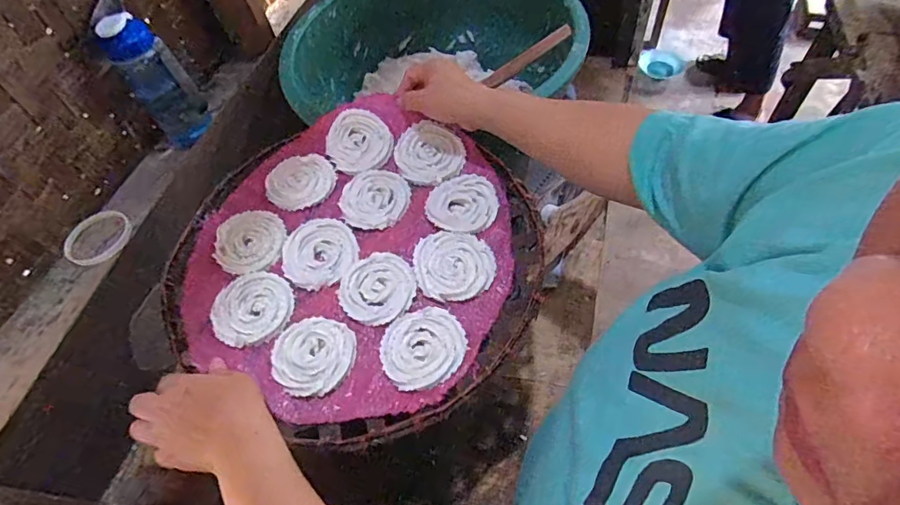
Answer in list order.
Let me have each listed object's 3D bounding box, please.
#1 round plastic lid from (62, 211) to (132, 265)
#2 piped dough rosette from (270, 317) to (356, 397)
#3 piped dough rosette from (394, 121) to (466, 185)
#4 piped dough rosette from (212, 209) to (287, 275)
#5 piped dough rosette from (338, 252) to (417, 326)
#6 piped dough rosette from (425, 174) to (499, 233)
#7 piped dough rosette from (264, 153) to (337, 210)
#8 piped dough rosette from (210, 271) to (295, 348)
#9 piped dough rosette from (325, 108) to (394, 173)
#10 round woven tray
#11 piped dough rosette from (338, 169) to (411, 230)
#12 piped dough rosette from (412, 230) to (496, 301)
[{"bbox_3d":[-0.490,-0.022,0.698,0.090,0.013,0.089,-3,57,4],"label":"round plastic lid"},{"bbox_3d":[-0.126,0.092,0.454,0.074,0.004,0.071,-2,56,3],"label":"piped dough rosette"},{"bbox_3d":[-0.024,-0.111,0.570,0.081,0.011,0.071,14,78,12],"label":"piped dough rosette"},{"bbox_3d":[-0.215,-0.014,0.533,0.074,0.008,0.077,-3,57,4],"label":"piped dough rosette"},{"bbox_3d":[-0.071,0.034,0.490,0.072,0.007,0.075,-3,57,4],"label":"piped dough rosette"},{"bbox_3d":[0.013,-0.054,0.531,0.076,0.008,0.072,-3,57,4],"label":"piped dough rosette"},{"bbox_3d":[-0.173,-0.084,0.573,0.076,0.009,0.069,-37,61,-17],"label":"piped dough rosette"},{"bbox_3d":[-0.193,0.053,0.488,0.078,0.004,0.076,-3,57,4],"label":"piped dough rosette"},{"bbox_3d":[-0.108,-0.131,0.589,0.074,0.009,0.081,-37,76,-6],"label":"piped dough rosette"},{"bbox_3d":[-0.098,-0.008,0.508,0.363,0.042,0.334,-2,56,3],"label":"round woven tray"},{"bbox_3d":[-0.084,-0.060,0.551,0.076,0.007,0.076,-3,57,4],"label":"piped dough rosette"},{"bbox_3d":[0.003,0.012,0.492,0.081,0.009,0.072,10,59,12],"label":"piped dough rosette"}]

